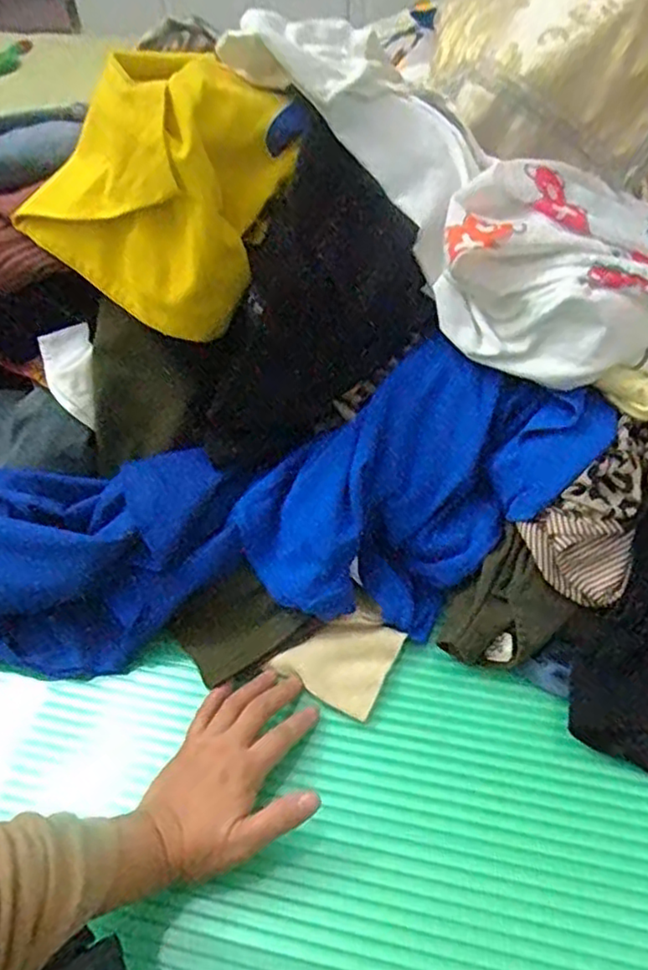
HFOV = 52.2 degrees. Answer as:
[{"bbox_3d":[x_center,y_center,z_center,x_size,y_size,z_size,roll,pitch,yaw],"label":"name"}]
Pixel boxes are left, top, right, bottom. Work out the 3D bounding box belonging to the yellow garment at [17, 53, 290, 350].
[{"bbox_3d":[-0.124,-0.236,0.522,0.193,0.151,0.153,17,52,17],"label":"yellow garment"}]

